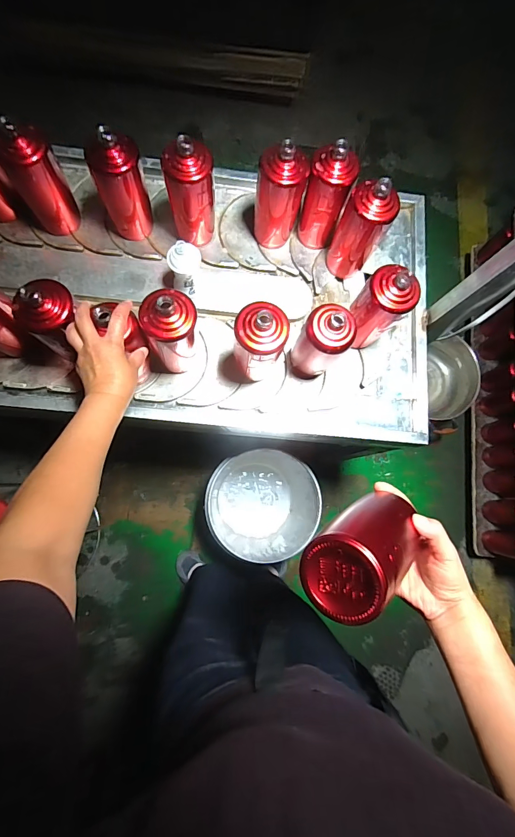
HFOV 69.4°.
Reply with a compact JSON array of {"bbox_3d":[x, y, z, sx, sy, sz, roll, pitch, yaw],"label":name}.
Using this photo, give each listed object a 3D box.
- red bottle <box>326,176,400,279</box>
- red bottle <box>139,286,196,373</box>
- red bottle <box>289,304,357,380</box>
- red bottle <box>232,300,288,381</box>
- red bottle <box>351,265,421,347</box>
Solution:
[{"bbox_3d":[0.186,-0.340,0.680,0.084,0.183,0.066,27,82,3],"label":"red bottle"},{"bbox_3d":[-0.133,-0.139,0.614,0.076,0.195,0.074,0,82,-1],"label":"red bottle"},{"bbox_3d":[0.107,-0.121,0.640,0.070,0.188,0.073,0,82,-1],"label":"red bottle"},{"bbox_3d":[0.004,-0.120,0.629,0.078,0.192,0.078,22,82,2],"label":"red bottle"},{"bbox_3d":[0.207,-0.185,0.653,0.084,0.195,0.072,37,83,4],"label":"red bottle"}]

